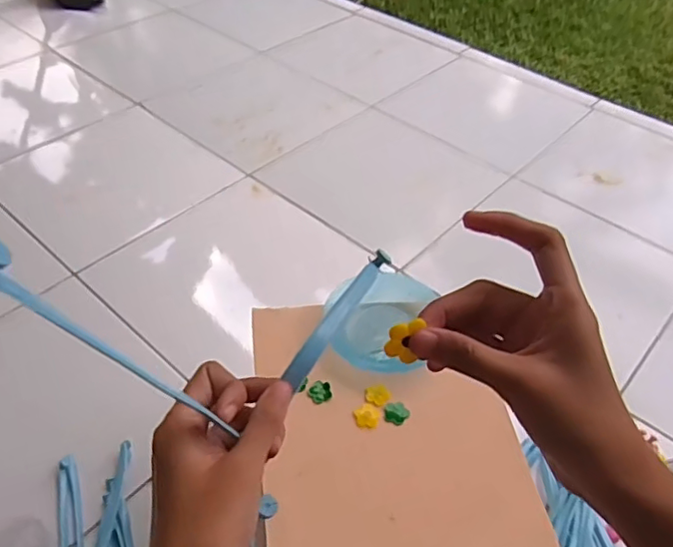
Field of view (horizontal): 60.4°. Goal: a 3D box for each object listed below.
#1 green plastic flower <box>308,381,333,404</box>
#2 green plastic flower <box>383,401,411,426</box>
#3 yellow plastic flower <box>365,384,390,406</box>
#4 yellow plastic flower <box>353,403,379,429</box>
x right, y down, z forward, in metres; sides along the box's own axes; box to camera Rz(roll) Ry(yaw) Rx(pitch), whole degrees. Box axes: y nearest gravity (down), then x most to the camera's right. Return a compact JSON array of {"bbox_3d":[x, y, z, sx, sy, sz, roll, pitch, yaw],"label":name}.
[{"bbox_3d":[-0.016,0.117,0.570,0.022,0.006,0.021,-29,54,-26],"label":"green plastic flower"},{"bbox_3d":[0.058,0.134,0.556,0.025,0.006,0.023,1,47,-1],"label":"green plastic flower"},{"bbox_3d":[0.040,0.119,0.571,0.022,0.005,0.020,22,50,18],"label":"yellow plastic flower"},{"bbox_3d":[0.029,0.137,0.557,0.024,0.004,0.025,1,47,-1],"label":"yellow plastic flower"}]

